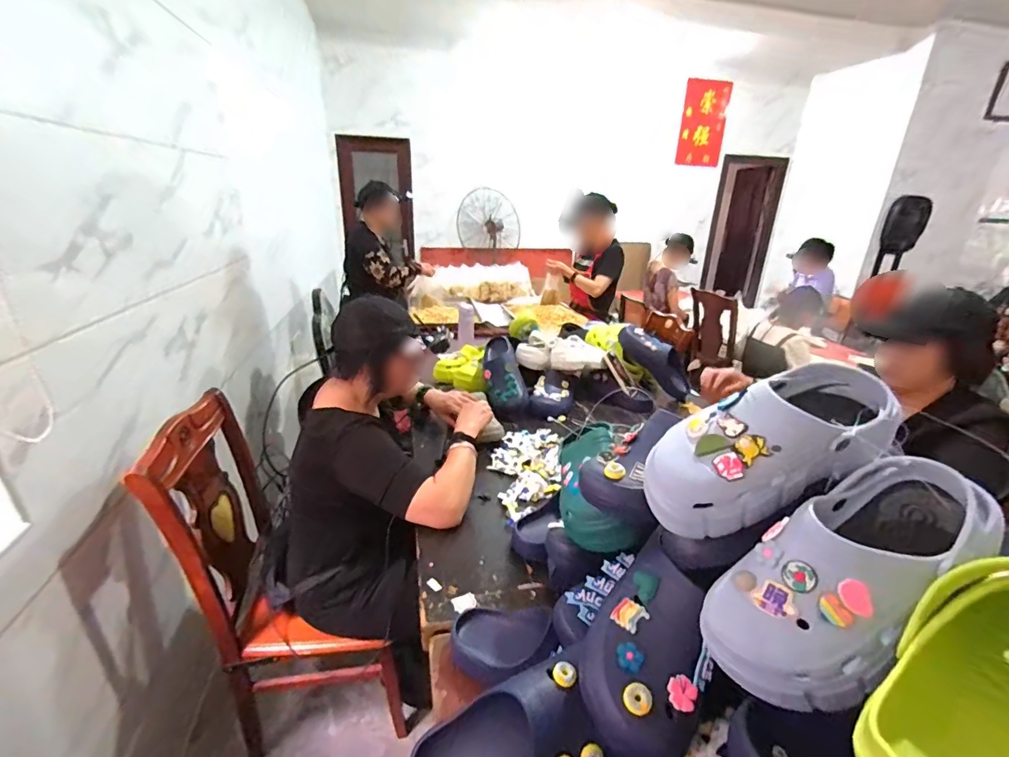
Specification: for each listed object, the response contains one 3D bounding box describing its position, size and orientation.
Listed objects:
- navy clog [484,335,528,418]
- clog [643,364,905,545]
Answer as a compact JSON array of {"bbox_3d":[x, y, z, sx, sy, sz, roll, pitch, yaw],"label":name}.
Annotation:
[{"bbox_3d":[-0.003,-0.020,1.444,0.116,0.088,0.307,-5,67,-16],"label":"navy clog"},{"bbox_3d":[0.256,0.066,0.441,0.247,0.106,0.097,-27,26,-1],"label":"clog"}]

